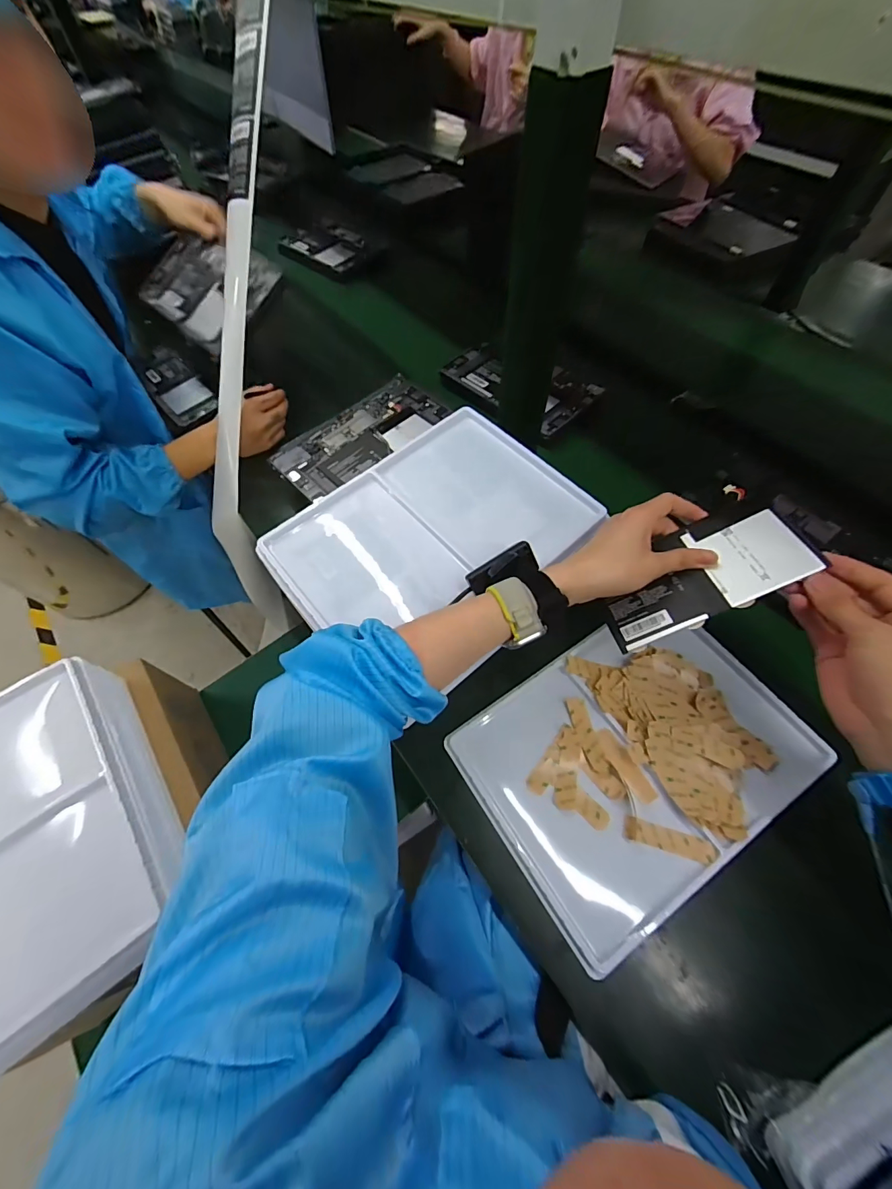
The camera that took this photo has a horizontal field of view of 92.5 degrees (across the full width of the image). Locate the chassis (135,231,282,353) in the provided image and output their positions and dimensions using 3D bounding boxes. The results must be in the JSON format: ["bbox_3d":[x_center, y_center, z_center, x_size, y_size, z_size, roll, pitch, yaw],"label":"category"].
[{"bbox_3d":[-0.401,-0.517,0.710,0.264,0.011,0.168,40,92,19],"label":"chassis"}]

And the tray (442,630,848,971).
[{"bbox_3d":[0.202,0.168,0.457,0.323,0.041,0.245,-31,63,-13],"label":"tray"}]

